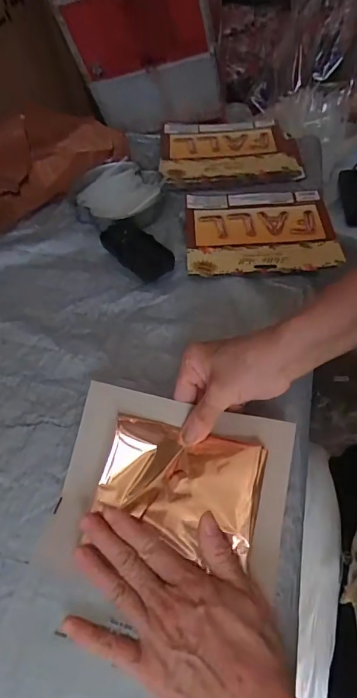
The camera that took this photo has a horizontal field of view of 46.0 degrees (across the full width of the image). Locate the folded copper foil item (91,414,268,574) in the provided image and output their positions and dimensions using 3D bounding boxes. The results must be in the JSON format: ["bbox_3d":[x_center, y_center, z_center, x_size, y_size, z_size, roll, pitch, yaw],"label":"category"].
[{"bbox_3d":[0.000,0.116,0.364,0.134,0.014,0.093,10,69,14],"label":"folded copper foil item"}]

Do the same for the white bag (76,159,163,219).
[{"bbox_3d":[-0.087,-0.235,0.617,0.121,0.022,0.107,-1,54,5],"label":"white bag"}]

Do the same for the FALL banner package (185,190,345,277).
[{"bbox_3d":[0.106,-0.161,0.560,0.189,0.006,0.159,-3,54,4],"label":"FALL banner package"}]

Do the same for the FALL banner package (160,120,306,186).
[{"bbox_3d":[0.080,-0.323,0.675,0.213,0.014,0.183,-2,54,4],"label":"FALL banner package"}]

